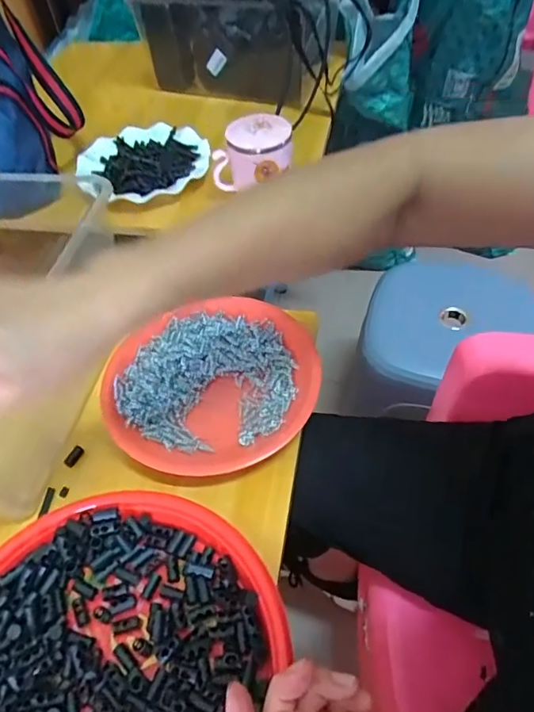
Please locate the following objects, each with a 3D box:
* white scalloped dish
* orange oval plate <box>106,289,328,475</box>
[{"bbox_3d":[-0.177,-0.281,0.710,0.178,0.023,0.165,-3,52,3],"label":"white scalloped dish"},{"bbox_3d":[-0.053,0.021,0.467,0.190,0.029,0.182,-28,55,-16],"label":"orange oval plate"}]

